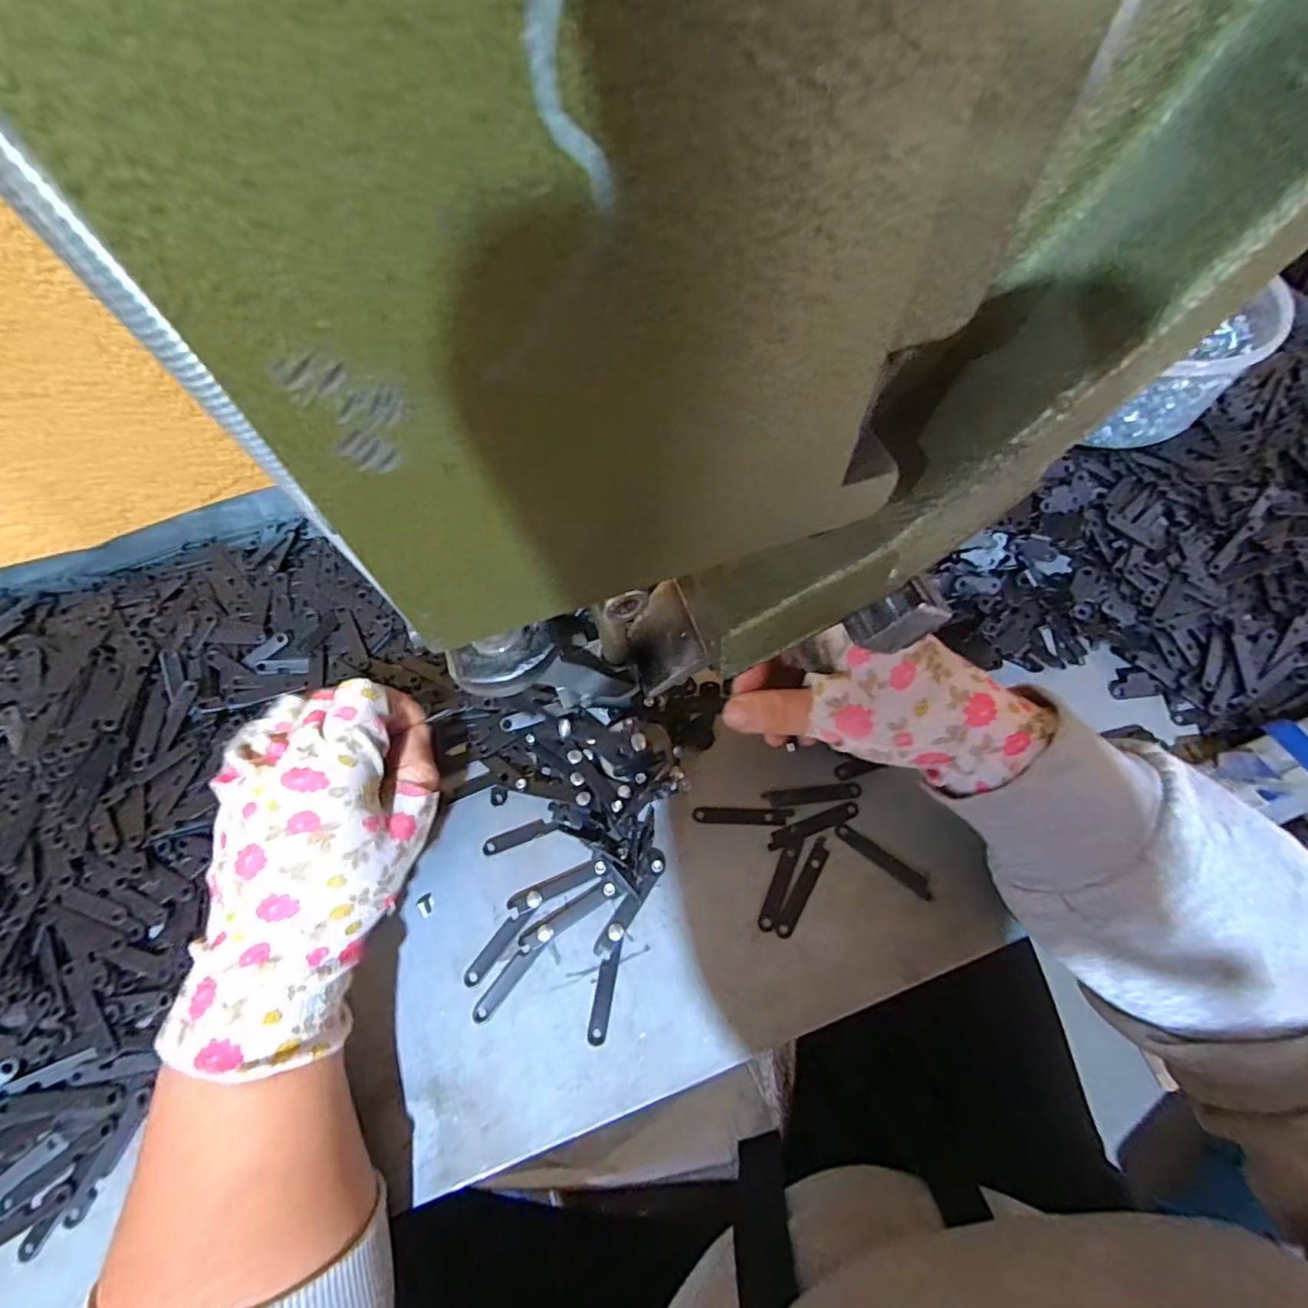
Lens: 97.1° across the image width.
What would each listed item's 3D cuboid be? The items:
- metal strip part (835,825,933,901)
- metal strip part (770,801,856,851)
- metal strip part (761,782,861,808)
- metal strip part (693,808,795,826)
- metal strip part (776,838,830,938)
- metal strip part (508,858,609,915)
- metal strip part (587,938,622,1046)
[{"bbox_3d":[0.120,0.108,0.303,0.053,0.004,0.011,31,76,21],"label":"metal strip part"},{"bbox_3d":[0.086,0.092,0.311,0.053,0.004,0.009,-19,71,-8],"label":"metal strip part"},{"bbox_3d":[0.088,0.078,0.319,0.052,0.004,0.009,-5,69,-3],"label":"metal strip part"},{"bbox_3d":[0.049,0.089,0.317,0.053,0.004,0.008,1,61,4],"label":"metal strip part"},{"bbox_3d":[0.078,0.120,0.299,0.009,0.004,0.053,30,72,10],"label":"metal strip part"},{"bbox_3d":[-0.049,0.120,0.300,0.052,0.004,0.010,-21,71,-9],"label":"metal strip part"},{"bbox_3d":[-0.024,0.163,0.279,0.009,0.004,0.044,9,61,5],"label":"metal strip part"}]

